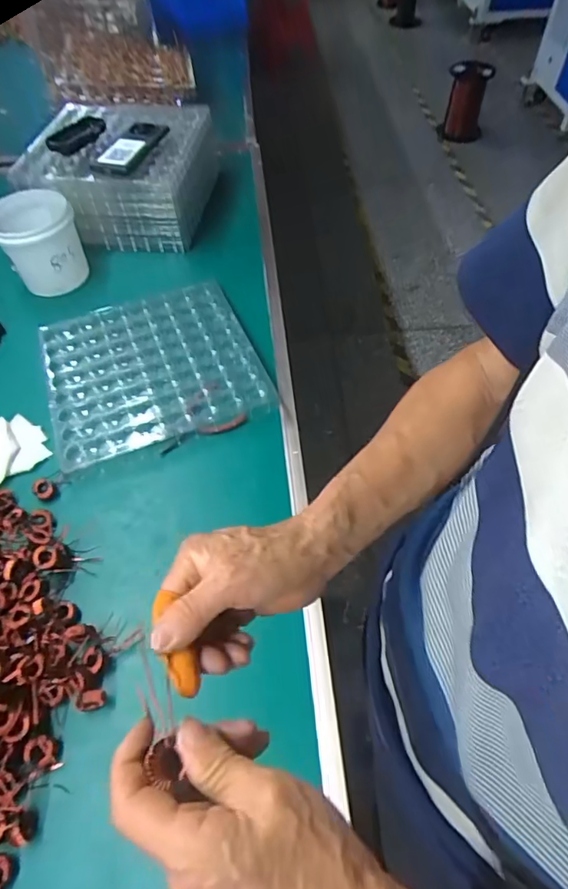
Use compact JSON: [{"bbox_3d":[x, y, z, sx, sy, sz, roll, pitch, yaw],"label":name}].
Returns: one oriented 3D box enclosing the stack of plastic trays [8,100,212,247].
[{"bbox_3d":[-0.279,-0.505,0.935,0.259,0.125,0.300,6,55,6],"label":"stack of plastic trays"}]

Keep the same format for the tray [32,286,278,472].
[{"bbox_3d":[-0.190,-0.114,0.728,0.280,0.031,0.274,-19,56,-12],"label":"tray"}]

